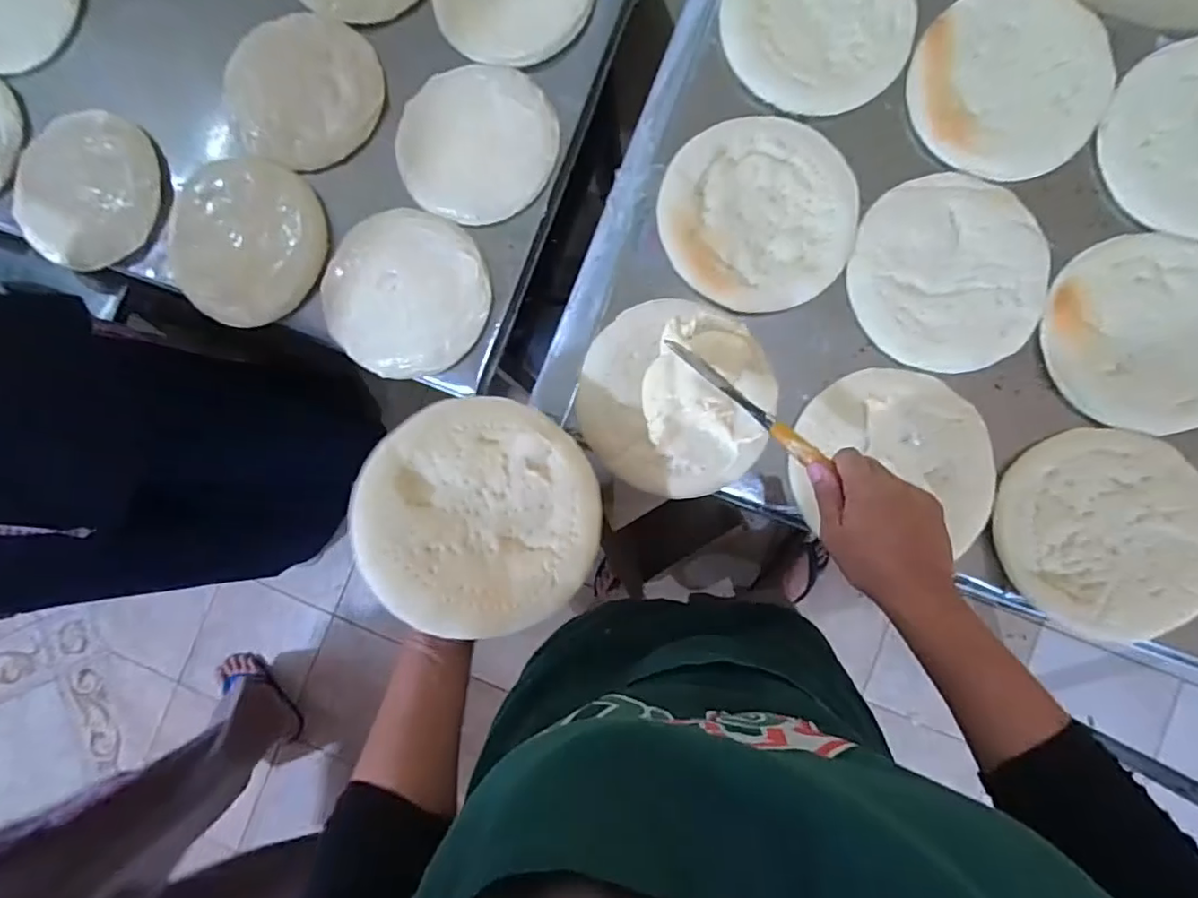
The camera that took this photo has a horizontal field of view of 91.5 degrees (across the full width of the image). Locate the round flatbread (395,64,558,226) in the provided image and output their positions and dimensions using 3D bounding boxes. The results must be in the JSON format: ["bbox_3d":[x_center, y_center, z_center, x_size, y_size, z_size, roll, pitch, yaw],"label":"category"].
[{"bbox_3d":[-0.154,-0.372,0.708,0.193,0.013,0.184,0,86,4],"label":"round flatbread"}]

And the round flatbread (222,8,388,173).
[{"bbox_3d":[-0.369,-0.450,0.730,0.188,0.029,0.189,0,87,8],"label":"round flatbread"}]

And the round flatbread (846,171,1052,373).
[{"bbox_3d":[0.357,-0.180,0.595,0.190,0.017,0.190,0,86,4],"label":"round flatbread"}]

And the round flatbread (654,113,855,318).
[{"bbox_3d":[0.165,-0.239,0.598,0.195,0.015,0.190,0,90,-1],"label":"round flatbread"}]

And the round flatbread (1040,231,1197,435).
[{"bbox_3d":[0.554,-0.118,0.572,0.199,0.012,0.192,0,86,4],"label":"round flatbread"}]

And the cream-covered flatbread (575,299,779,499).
[{"bbox_3d":[0.078,-0.051,0.594,0.189,0.035,0.187,0,86,4],"label":"cream-covered flatbread"}]

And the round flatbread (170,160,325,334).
[{"bbox_3d":[-0.448,-0.259,0.726,0.198,0.029,0.199,0,86,4],"label":"round flatbread"}]

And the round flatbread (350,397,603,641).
[{"bbox_3d":[-0.098,0.051,0.490,0.194,0.016,0.194,4,70,-12],"label":"round flatbread"}]

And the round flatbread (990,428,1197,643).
[{"bbox_3d":[0.491,0.081,0.565,0.185,0.018,0.194,0,86,4],"label":"round flatbread"}]

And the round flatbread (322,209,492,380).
[{"bbox_3d":[-0.239,-0.193,0.701,0.204,0.021,0.193,0,86,4],"label":"round flatbread"}]

